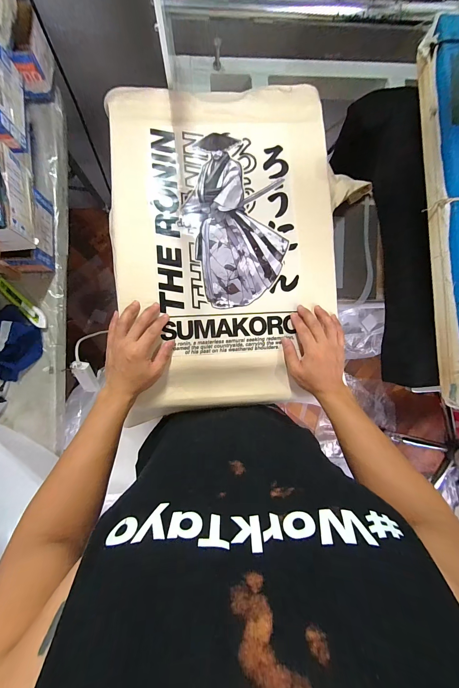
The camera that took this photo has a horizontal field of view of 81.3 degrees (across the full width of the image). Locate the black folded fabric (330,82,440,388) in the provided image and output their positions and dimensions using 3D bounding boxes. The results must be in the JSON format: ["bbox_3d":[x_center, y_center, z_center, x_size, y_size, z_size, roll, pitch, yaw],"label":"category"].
[{"bbox_3d":[0.323,-0.225,0.549,0.045,0.218,0.604,-6,88,-5],"label":"black folded fabric"}]

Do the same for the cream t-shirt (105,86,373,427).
[{"bbox_3d":[-0.003,-0.185,0.504,0.417,0.037,0.595,-7,88,-5],"label":"cream t-shirt"}]

